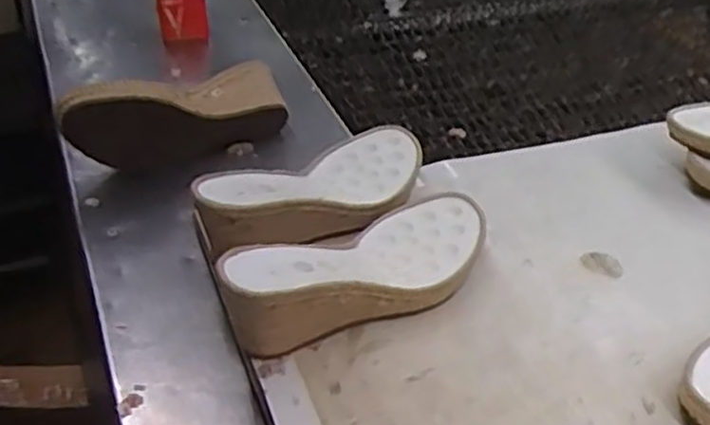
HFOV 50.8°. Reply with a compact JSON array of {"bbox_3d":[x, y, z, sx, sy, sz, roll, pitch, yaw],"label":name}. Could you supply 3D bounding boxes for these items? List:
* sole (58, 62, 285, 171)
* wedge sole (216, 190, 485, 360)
[{"bbox_3d":[-0.155,-0.095,0.673,0.213,0.086,0.059,-26,49,-32],"label":"sole"},{"bbox_3d":[0.013,0.032,0.518,0.222,0.064,0.082,-29,50,-34],"label":"wedge sole"}]

